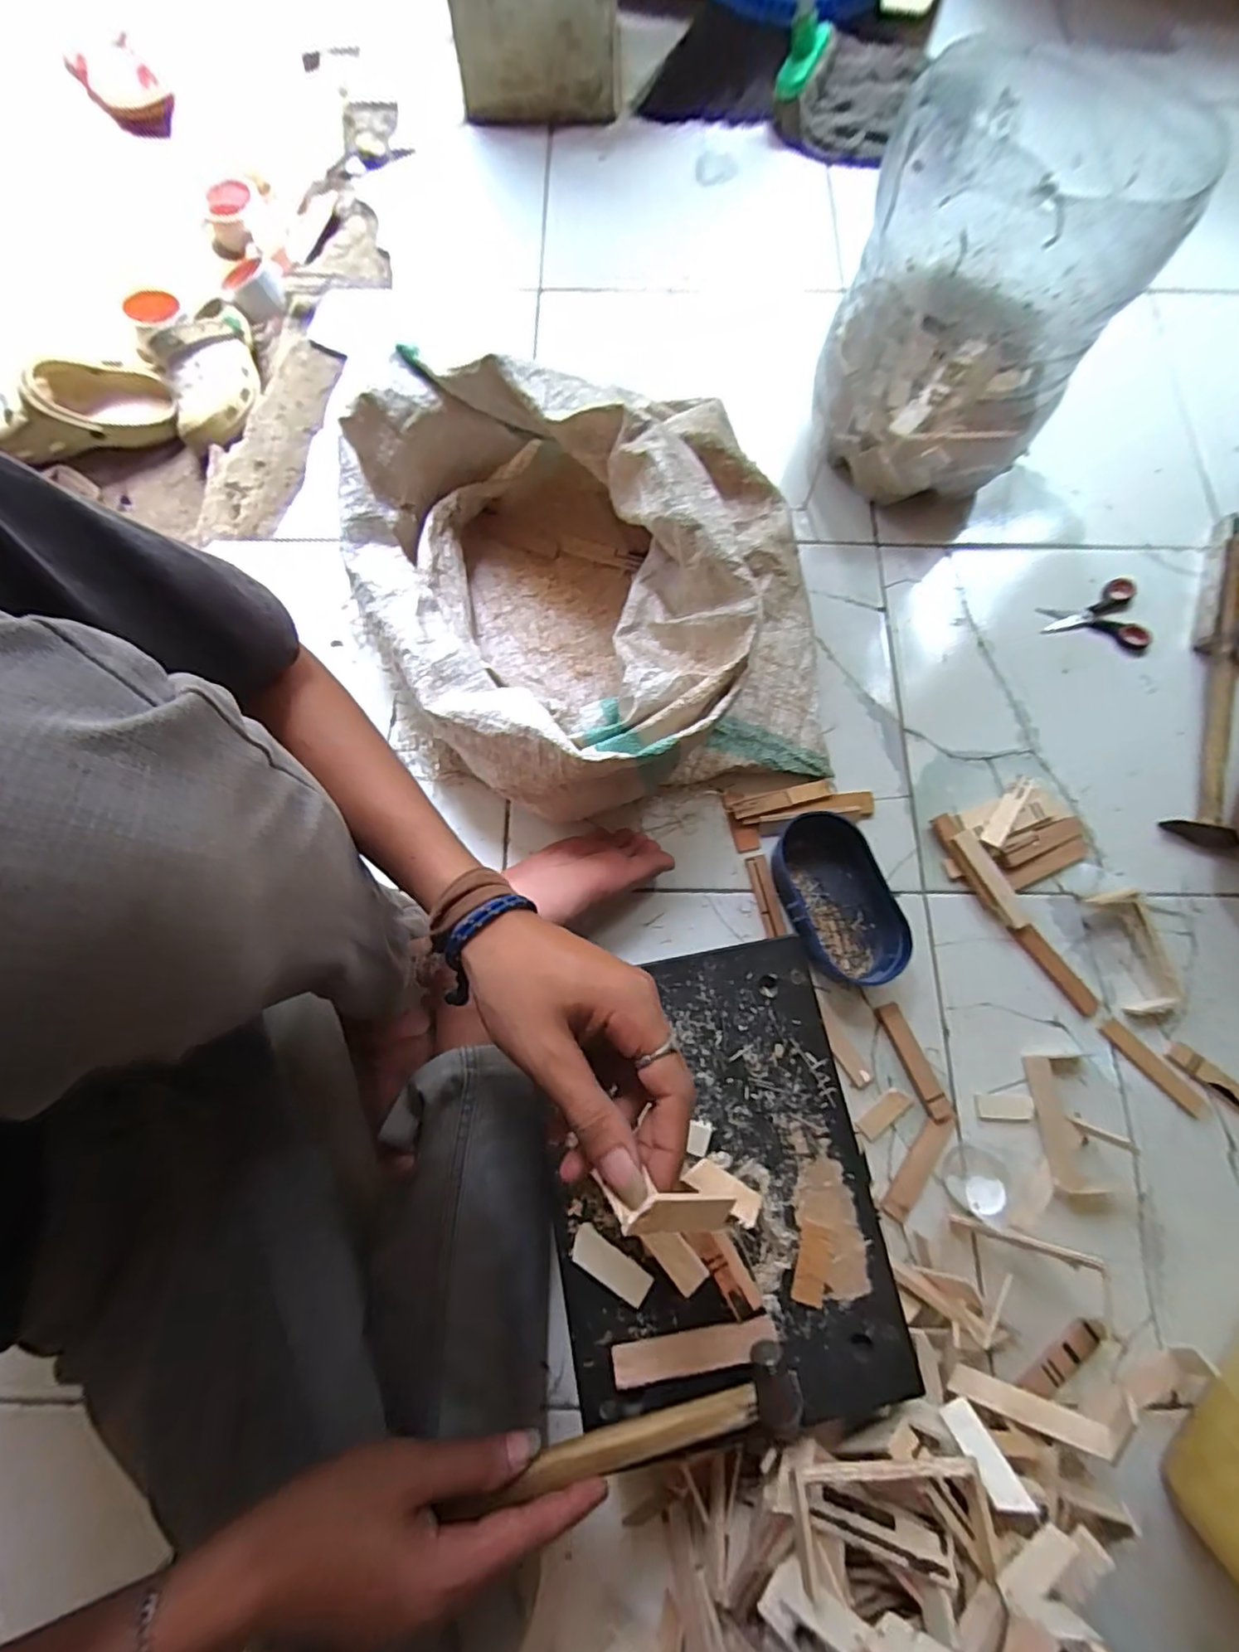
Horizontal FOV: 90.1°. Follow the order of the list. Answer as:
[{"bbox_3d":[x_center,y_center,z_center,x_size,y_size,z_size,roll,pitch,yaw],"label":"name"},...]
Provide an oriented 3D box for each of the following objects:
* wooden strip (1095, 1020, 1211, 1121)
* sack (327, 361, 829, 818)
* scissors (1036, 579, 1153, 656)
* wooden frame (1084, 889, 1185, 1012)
[{"bbox_3d":[0.467,0.211,0.540,0.018,0.007,0.101,-42,78,-11],"label":"wooden strip"},{"bbox_3d":[-0.024,-0.230,0.583,0.423,0.178,0.411,-11,74,-3],"label":"sack"},{"bbox_3d":[0.516,-0.223,0.671,0.108,0.013,0.086,-6,74,-2],"label":"scissors"},{"bbox_3d":[0.467,0.113,0.560,0.047,0.021,0.107,-11,74,-3],"label":"wooden frame"}]

